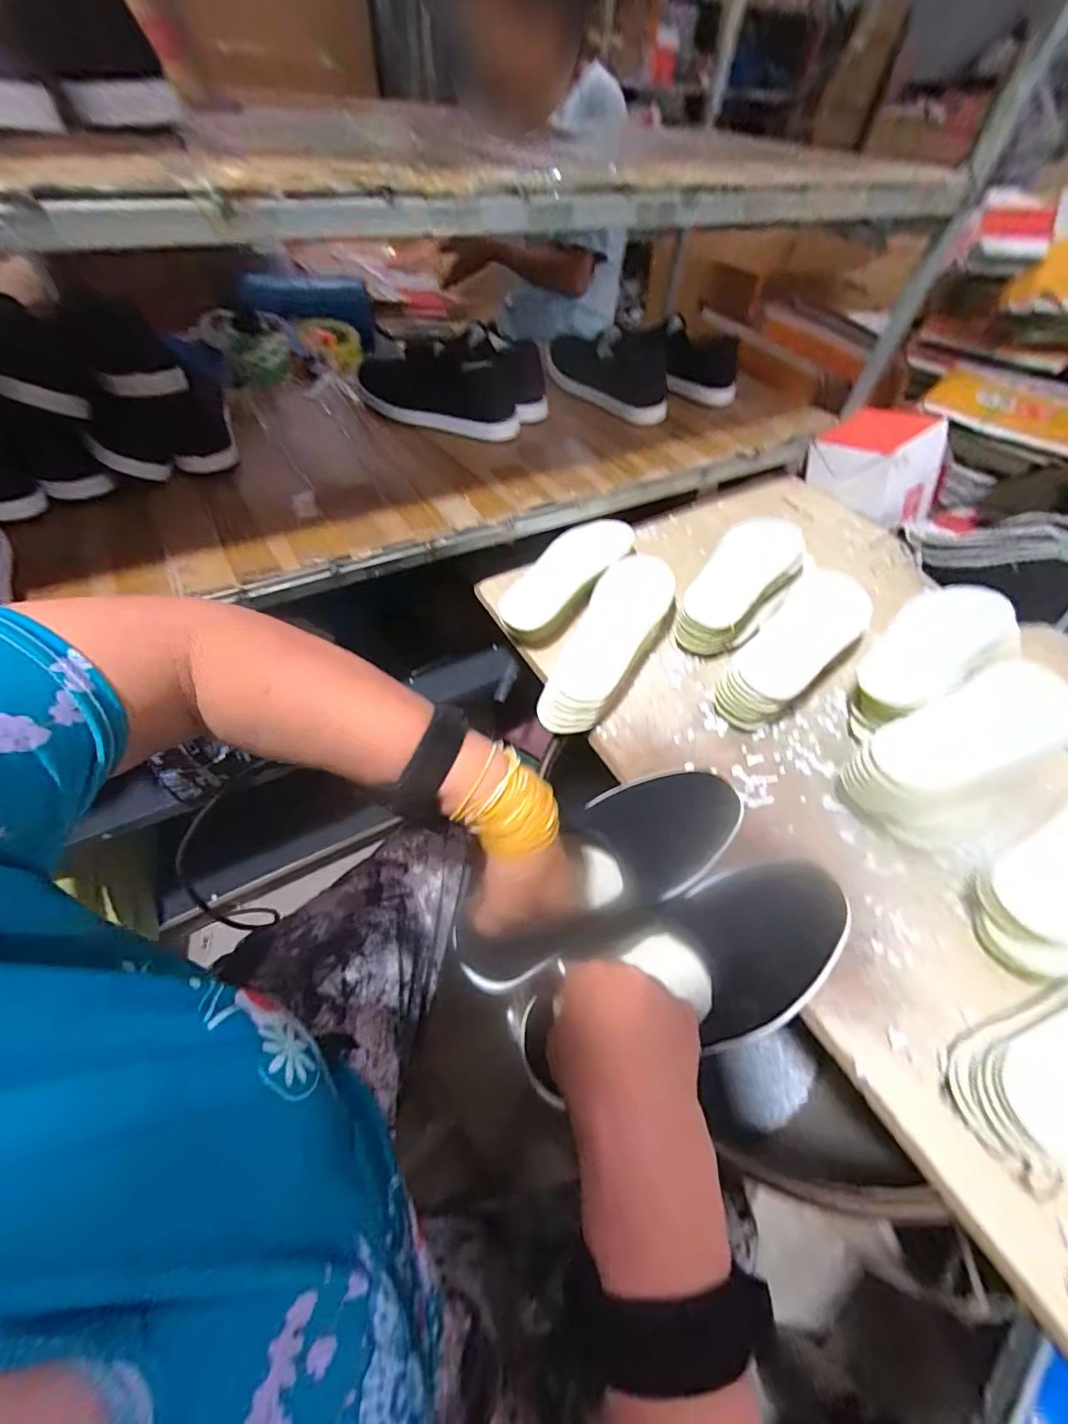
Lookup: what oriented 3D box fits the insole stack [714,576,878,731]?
[{"bbox_3d":[0.299,-0.075,0.565,0.088,0.057,0.255,39,60,21],"label":"insole stack"}]

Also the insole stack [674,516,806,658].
[{"bbox_3d":[0.254,-0.158,0.605,0.087,0.056,0.216,37,74,19],"label":"insole stack"}]

